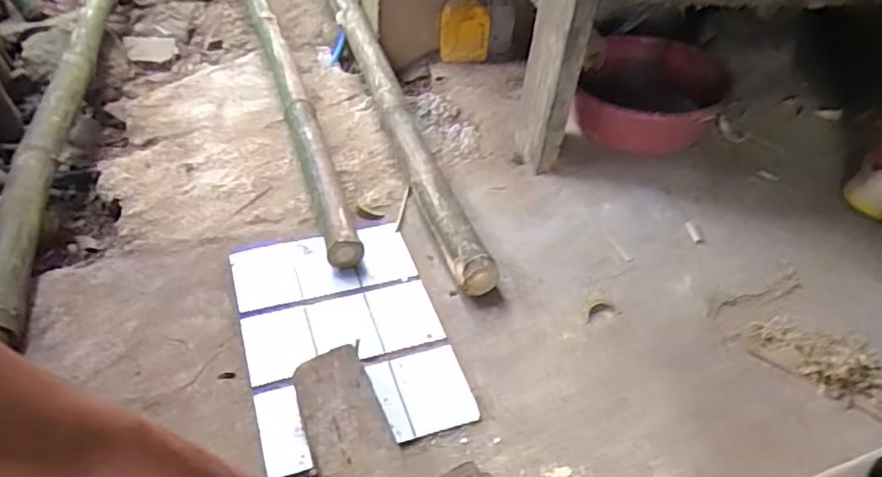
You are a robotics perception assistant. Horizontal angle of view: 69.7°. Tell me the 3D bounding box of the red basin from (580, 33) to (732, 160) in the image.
[{"bbox_3d":[0.422,-0.284,1.282,0.287,0.125,0.292,14,44,6],"label":"red basin"}]

